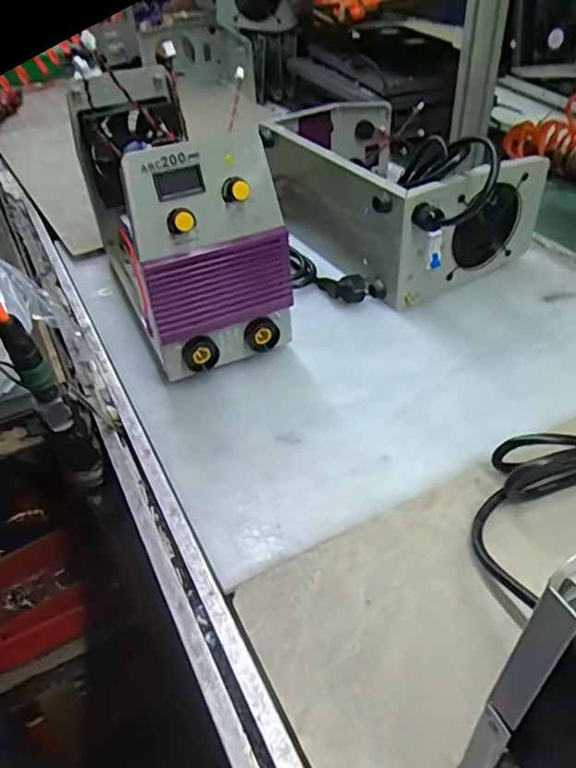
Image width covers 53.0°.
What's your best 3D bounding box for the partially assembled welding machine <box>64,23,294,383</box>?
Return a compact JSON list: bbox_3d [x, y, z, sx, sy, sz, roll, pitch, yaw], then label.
[{"bbox_3d":[-0.143,-0.209,0.713,0.151,0.240,0.372,-19,43,-16],"label":"partially assembled welding machine"}]

